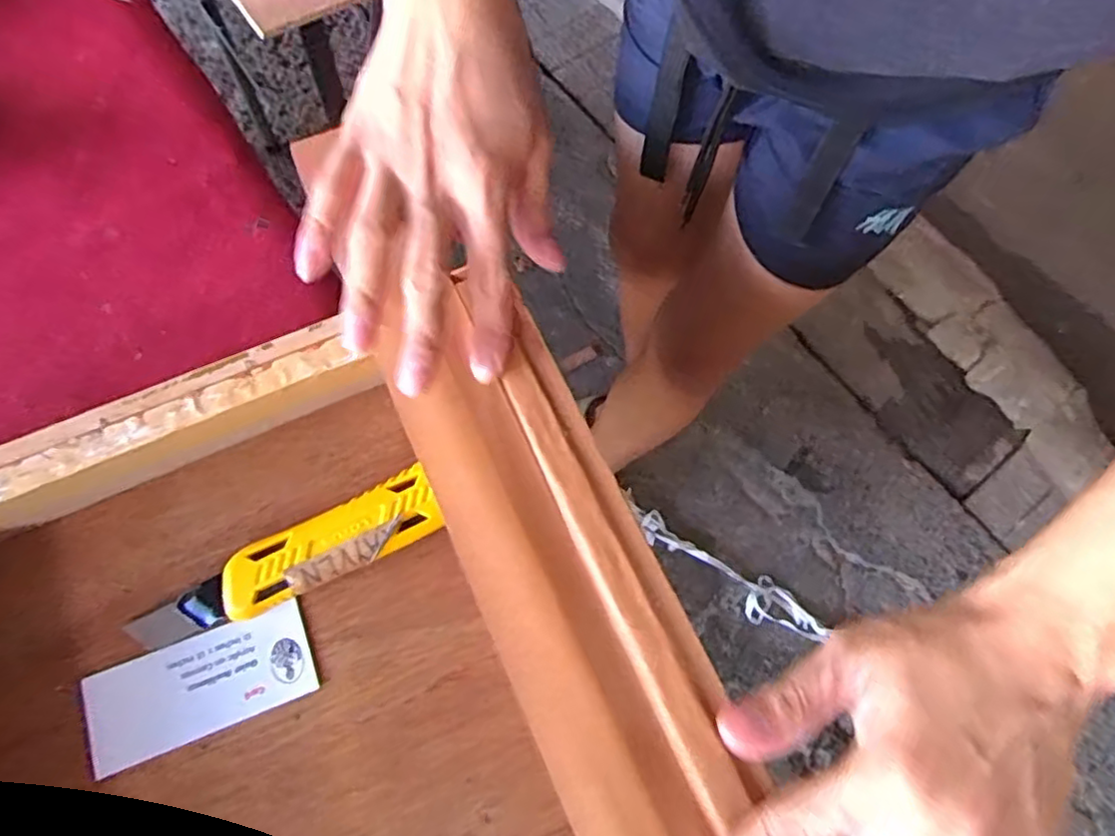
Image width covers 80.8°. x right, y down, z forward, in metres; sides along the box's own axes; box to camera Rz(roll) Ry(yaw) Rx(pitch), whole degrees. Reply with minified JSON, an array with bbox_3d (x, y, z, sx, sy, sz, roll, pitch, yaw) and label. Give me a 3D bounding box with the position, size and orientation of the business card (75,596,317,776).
[{"bbox_3d":[-0.163,0.122,0.298,0.097,0.004,0.044,-20,72,-10],"label":"business card"}]

